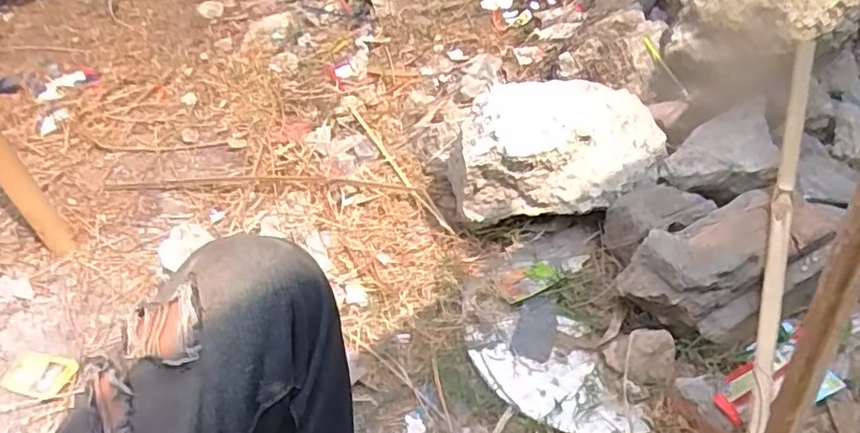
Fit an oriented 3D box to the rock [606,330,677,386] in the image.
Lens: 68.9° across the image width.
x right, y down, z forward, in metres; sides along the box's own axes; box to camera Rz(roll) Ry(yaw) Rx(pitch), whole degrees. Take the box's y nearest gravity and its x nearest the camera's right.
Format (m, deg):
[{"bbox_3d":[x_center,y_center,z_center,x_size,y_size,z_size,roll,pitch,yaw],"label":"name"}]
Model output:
[{"bbox_3d":[0.298,0.201,0.890,0.090,0.051,0.064,-2,45,1],"label":"rock"}]

